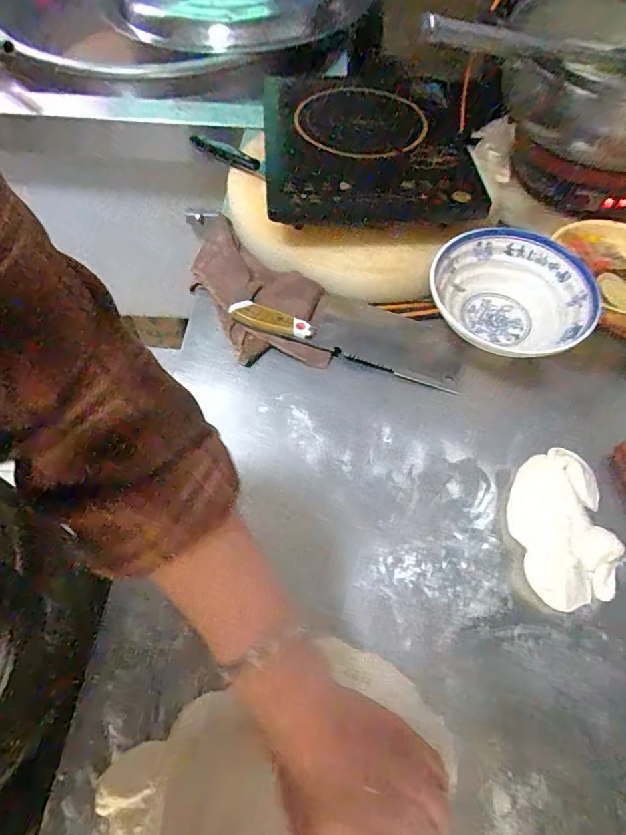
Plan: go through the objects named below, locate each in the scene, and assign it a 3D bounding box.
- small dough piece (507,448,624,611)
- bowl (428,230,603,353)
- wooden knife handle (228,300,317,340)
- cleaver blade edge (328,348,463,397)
[{"bbox_3d":[0.256,0.107,0.482,0.099,0.026,0.153,-2,57,-2],"label":"small dough piece"},{"bbox_3d":[0.251,-0.149,0.611,0.200,0.073,0.196,0,57,0],"label":"bowl"},{"bbox_3d":[-0.053,-0.126,0.611,0.115,0.009,0.032,14,99,5],"label":"wooden knife handle"},{"bbox_3d":[0.103,-0.059,0.593,0.162,0.010,0.011,18,59,11],"label":"cleaver blade edge"}]

